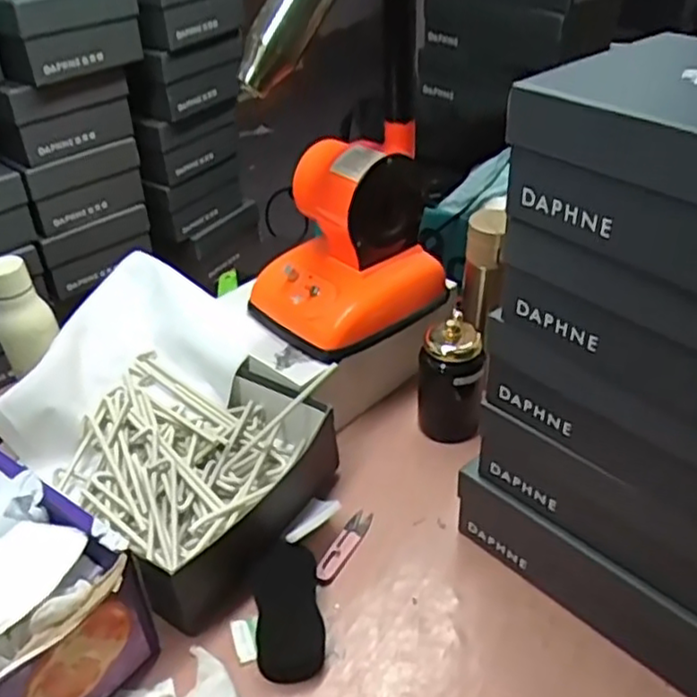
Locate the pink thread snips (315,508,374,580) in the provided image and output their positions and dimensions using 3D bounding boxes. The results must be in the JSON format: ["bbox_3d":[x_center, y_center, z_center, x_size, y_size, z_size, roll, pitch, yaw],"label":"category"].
[{"bbox_3d":[-0.004,0.211,0.772,0.023,0.005,0.103,30,39,16],"label":"pink thread snips"}]

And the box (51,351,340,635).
[{"bbox_3d":[-0.189,0.135,0.788,0.280,0.098,0.274,18,41,25],"label":"box"}]

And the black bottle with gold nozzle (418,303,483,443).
[{"bbox_3d":[0.124,0.038,0.866,0.075,0.155,0.060,2,37,5],"label":"black bottle with gold nozzle"}]

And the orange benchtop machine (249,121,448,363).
[{"bbox_3d":[-0.001,-0.133,0.872,0.217,0.203,0.166,-22,41,-24],"label":"orange benchtop machine"}]

